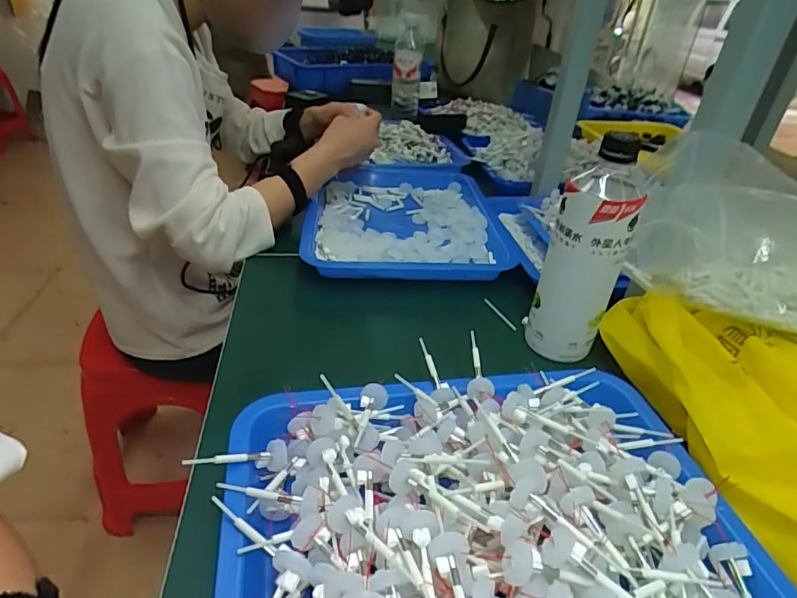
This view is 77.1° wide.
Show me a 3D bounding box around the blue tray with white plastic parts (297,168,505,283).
[{"bbox_3d":[0.007,-0.107,0.703,0.262,0.048,0.310,1,34,-5],"label":"blue tray with white plastic parts"}]

